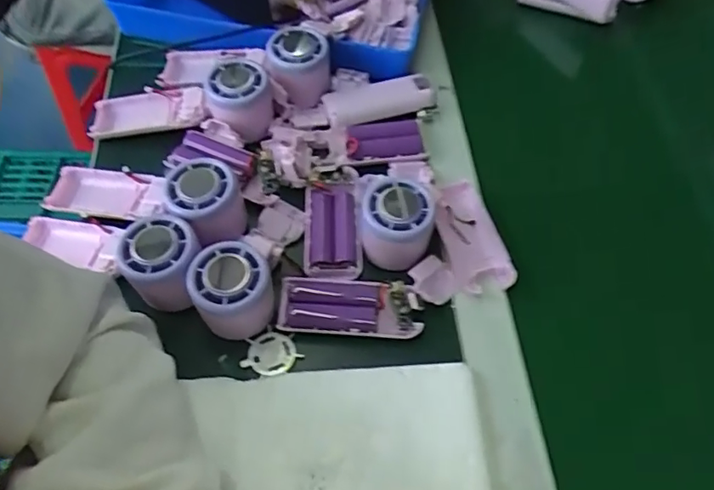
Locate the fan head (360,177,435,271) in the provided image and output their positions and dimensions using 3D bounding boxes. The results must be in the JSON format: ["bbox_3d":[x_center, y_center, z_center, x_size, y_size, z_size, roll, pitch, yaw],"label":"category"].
[{"bbox_3d":[0.031,-0.018,0.430,0.056,0.049,0.054,5,58,3],"label":"fan head"}]

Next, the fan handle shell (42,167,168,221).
[{"bbox_3d":[-0.202,-0.040,0.453,0.113,0.027,0.043,11,58,8],"label":"fan handle shell"}]

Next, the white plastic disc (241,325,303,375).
[{"bbox_3d":[-0.062,0.079,0.407,0.038,0.005,0.033,17,61,6],"label":"white plastic disc"}]

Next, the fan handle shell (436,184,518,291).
[{"bbox_3d":[0.092,-0.011,0.449,0.046,0.028,0.100,-12,62,-10],"label":"fan handle shell"}]

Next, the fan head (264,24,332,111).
[{"bbox_3d":[-0.054,-0.164,0.513,0.056,0.045,0.067,-4,59,-3],"label":"fan head"}]

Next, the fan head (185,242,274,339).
[{"bbox_3d":[-0.089,0.033,0.399,0.054,0.053,0.053,1,61,-2],"label":"fan head"}]

